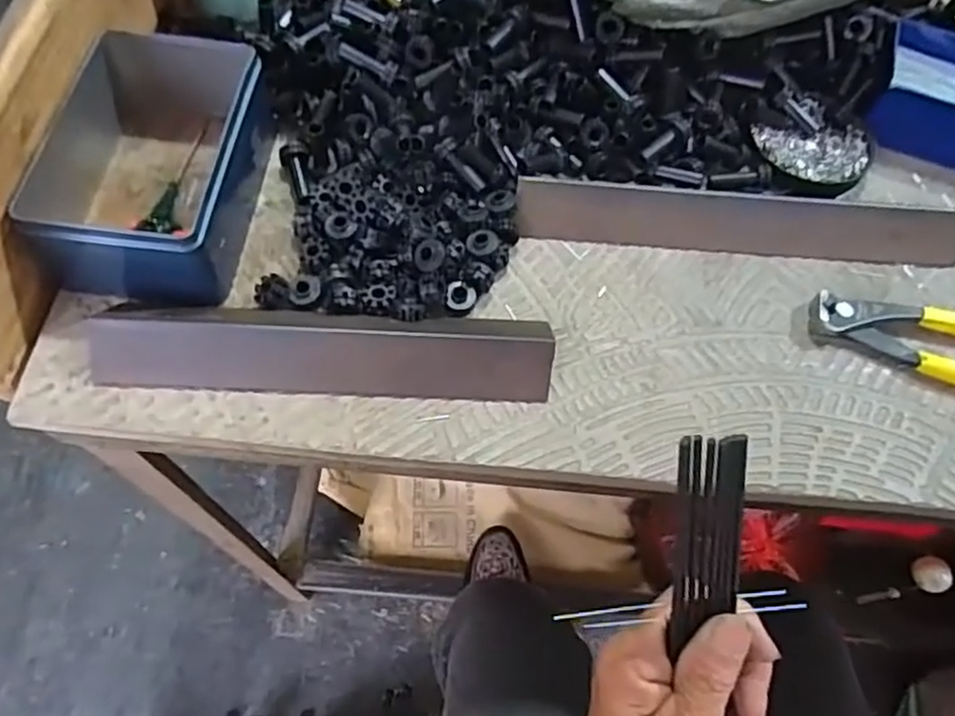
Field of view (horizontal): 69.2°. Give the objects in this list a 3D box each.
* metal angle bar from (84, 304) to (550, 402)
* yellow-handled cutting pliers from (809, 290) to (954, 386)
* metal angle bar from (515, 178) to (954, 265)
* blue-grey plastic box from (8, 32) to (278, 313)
[{"bbox_3d":[-0.080,-0.005,0.373,0.238,0.026,0.043,2,63,-3],"label":"metal angle bar"},{"bbox_3d":[0.276,-0.008,0.401,0.160,0.014,0.047,21,64,7],"label":"yellow-handled cutting pliers"},{"bbox_3d":[0.164,-0.087,0.437,0.277,0.034,0.037,2,63,-3],"label":"metal angle bar"},{"bbox_3d":[-0.183,-0.111,0.397,0.100,0.061,0.145,6,63,-1],"label":"blue-grey plastic box"}]

